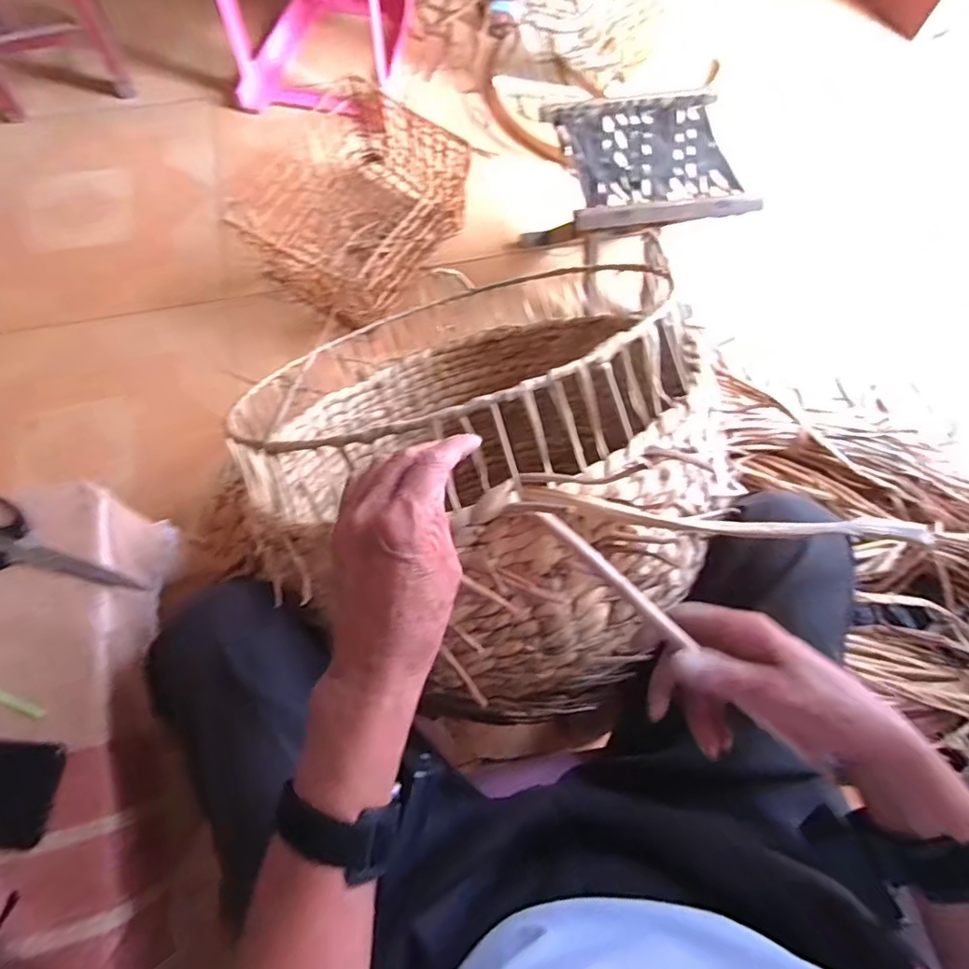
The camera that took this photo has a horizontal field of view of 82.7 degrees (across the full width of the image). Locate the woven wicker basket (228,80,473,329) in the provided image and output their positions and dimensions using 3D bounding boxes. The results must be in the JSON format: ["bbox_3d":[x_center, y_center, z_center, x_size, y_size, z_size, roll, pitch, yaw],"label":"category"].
[{"bbox_3d":[-0.252,-0.549,1.106,0.302,0.162,0.402,29,72,8],"label":"woven wicker basket"}]

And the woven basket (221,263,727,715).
[{"bbox_3d":[0.003,-0.020,0.656,0.450,0.317,0.574,-19,28,-9],"label":"woven basket"}]

